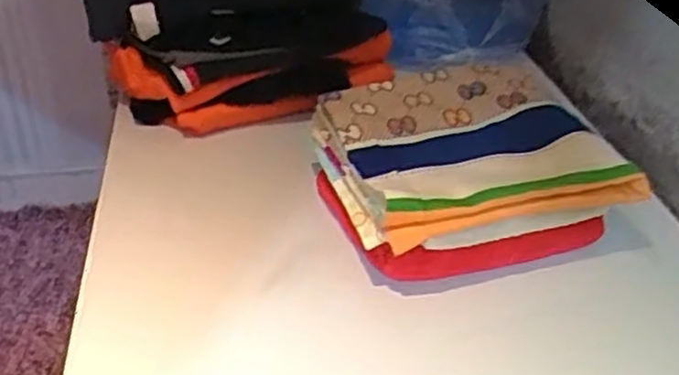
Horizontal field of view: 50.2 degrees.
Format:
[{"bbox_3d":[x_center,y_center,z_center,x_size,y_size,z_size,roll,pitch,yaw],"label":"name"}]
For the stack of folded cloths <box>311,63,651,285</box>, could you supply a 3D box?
[{"bbox_3d":[0.115,-0.015,0.656,0.244,0.089,0.207,-11,36,-18],"label":"stack of folded cloths"}]

